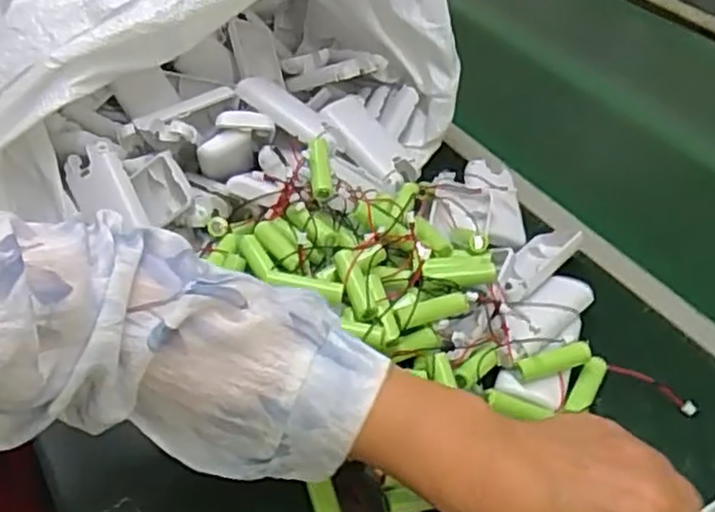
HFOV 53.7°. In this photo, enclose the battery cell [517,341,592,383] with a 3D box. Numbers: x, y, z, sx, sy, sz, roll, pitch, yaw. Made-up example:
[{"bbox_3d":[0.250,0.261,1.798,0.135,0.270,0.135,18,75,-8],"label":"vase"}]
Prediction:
[{"bbox_3d":[0.129,0.071,0.460,0.050,0.017,0.013,-14,45,-11],"label":"battery cell"}]

